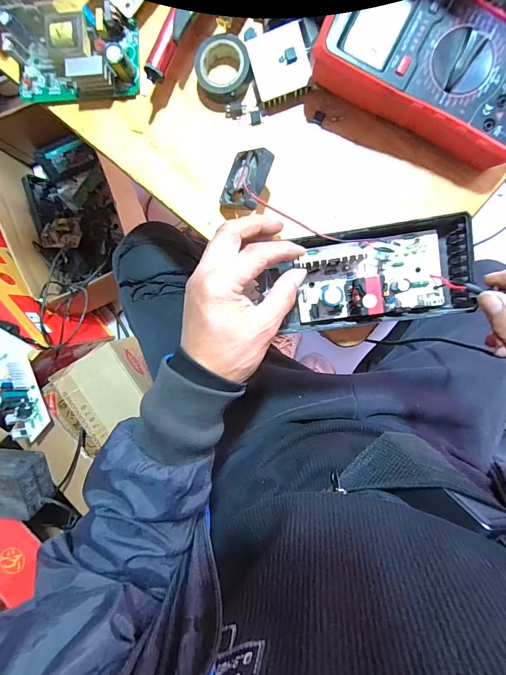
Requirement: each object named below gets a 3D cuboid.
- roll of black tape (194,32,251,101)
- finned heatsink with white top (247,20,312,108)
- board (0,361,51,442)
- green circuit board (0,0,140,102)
[{"bbox_3d":[-0.026,-0.246,0.314,0.048,0.017,0.049,1,95,7],"label":"roll of black tape"},{"bbox_3d":[0.025,-0.242,0.306,0.048,0.012,0.054,-14,94,8],"label":"finned heatsink with white top"},{"bbox_3d":[-0.426,0.117,0.634,0.071,0.033,0.138,-23,92,9],"label":"board"},{"bbox_3d":[-0.171,-0.269,0.324,0.121,0.029,0.066,0,95,7],"label":"green circuit board"}]

